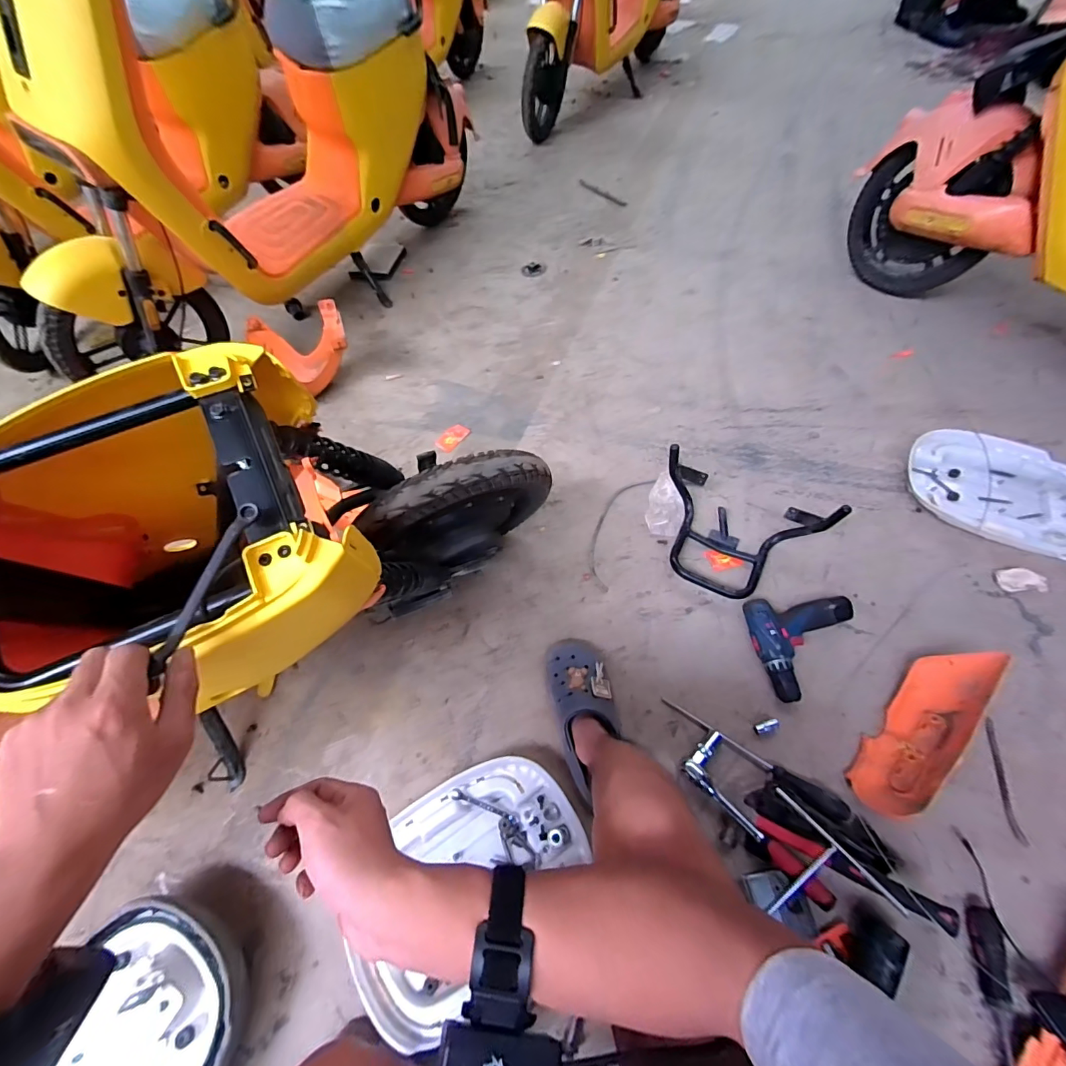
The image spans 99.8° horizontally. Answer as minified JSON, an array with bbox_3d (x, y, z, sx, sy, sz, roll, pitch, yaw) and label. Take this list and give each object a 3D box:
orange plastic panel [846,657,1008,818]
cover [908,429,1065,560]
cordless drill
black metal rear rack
[{"bbox_3d":[0.638,0.314,0.721,0.319,0.078,0.106,-39,65,-18],"label":"orange plastic panel"},{"bbox_3d":[1.020,-0.082,0.959,0.373,0.051,0.272,16,62,12],"label":"cover"},{"bbox_3d":[0.496,0.207,0.808,0.186,0.055,0.181,-1,60,2],"label":"cordless drill"},{"bbox_3d":[0.381,0.008,0.884,0.321,0.151,0.199,24,64,16],"label":"black metal rear rack"}]

